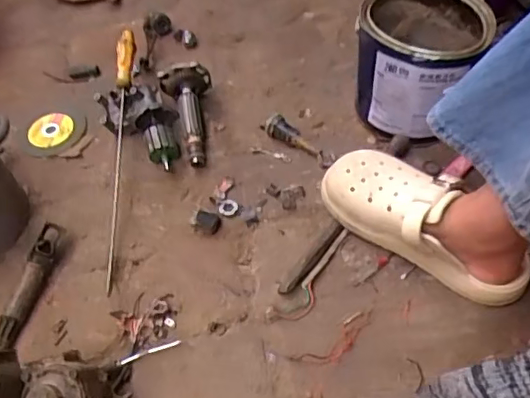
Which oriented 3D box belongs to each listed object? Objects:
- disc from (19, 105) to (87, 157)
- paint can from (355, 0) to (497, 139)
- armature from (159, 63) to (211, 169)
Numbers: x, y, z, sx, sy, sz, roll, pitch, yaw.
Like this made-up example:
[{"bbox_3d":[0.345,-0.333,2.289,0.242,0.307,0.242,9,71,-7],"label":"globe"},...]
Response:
[{"bbox_3d":[-0.308,-0.100,0.821,0.095,0.006,0.085,-20,63,-3],"label":"disc"},{"bbox_3d":[0.204,-0.187,0.759,0.158,0.155,0.168,24,60,20],"label":"paint can"},{"bbox_3d":[-0.115,-0.121,0.785,0.069,0.066,0.144,-2,54,2],"label":"armature"}]

